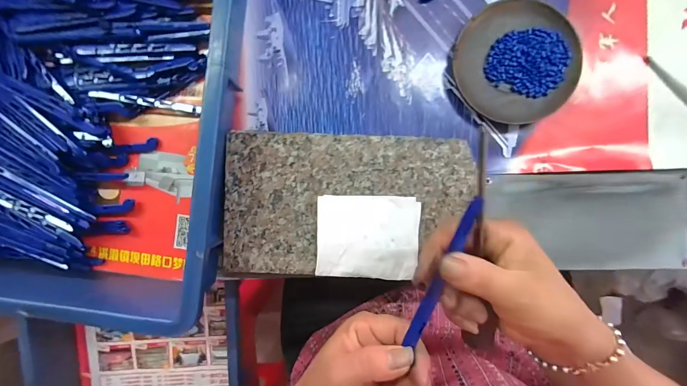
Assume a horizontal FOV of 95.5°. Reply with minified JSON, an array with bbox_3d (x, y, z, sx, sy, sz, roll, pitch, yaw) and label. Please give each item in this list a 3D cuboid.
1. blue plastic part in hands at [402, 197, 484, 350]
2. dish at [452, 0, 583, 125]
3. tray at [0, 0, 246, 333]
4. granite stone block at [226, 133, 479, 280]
[{"bbox_3d":[0.064,0.054,0.202,0.008,0.006,0.109,20,103,0],"label":"blue plastic part in hands"},{"bbox_3d":[0.165,-0.124,0.301,0.111,0.018,0.112,0,93,2],"label":"dish"},{"bbox_3d":[-0.233,-0.117,0.279,0.286,0.083,0.411,8,94,1],"label":"tray"},{"bbox_3d":[0.004,0.012,0.306,0.229,0.028,0.131,2,93,1],"label":"granite stone block"}]

